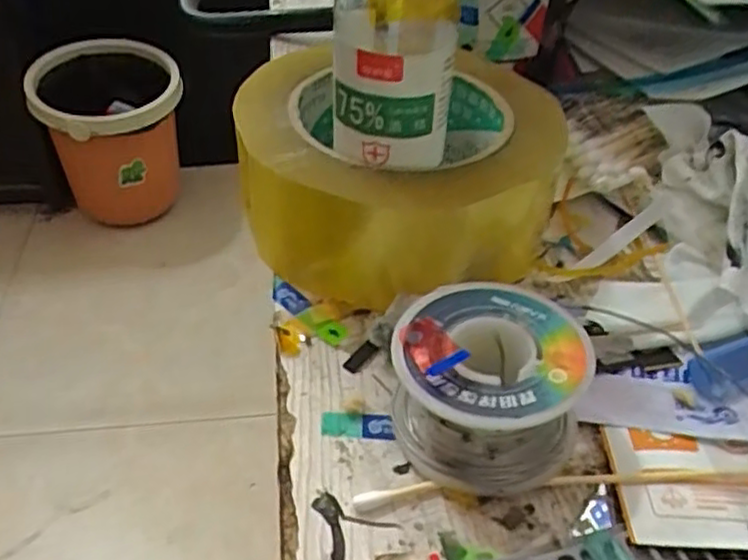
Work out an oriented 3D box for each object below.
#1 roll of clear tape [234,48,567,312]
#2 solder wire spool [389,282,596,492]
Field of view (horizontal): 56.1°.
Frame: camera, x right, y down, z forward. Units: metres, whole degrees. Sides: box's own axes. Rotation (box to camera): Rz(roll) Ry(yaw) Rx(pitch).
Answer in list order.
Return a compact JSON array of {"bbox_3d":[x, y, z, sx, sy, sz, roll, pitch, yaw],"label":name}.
[{"bbox_3d":[0.009,-0.046,0.276,0.111,0.050,0.111,2,42,-2],"label":"roll of clear tape"},{"bbox_3d":[0.033,0.029,0.202,0.051,0.034,0.053,2,42,-2],"label":"solder wire spool"}]

